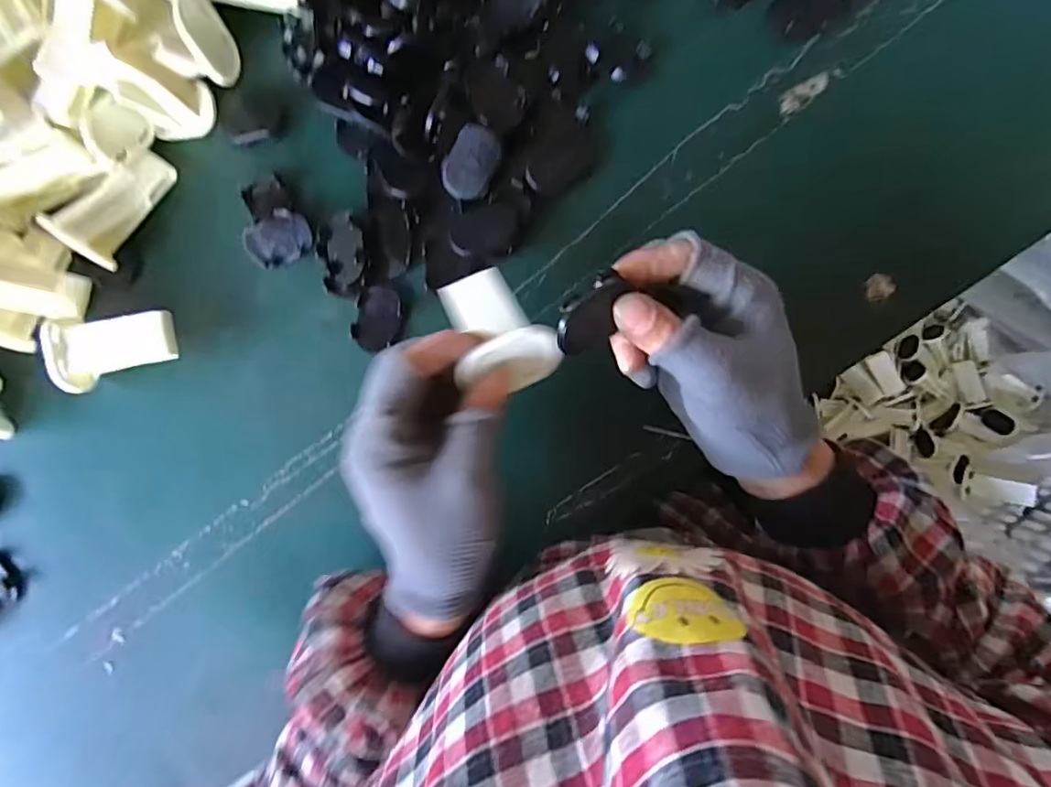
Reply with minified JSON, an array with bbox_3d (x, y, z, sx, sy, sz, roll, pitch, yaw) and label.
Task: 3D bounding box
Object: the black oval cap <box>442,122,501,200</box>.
[{"bbox_3d":[-0.033,-0.141,0.333,0.030,0.004,0.043,26,114,-2],"label":"black oval cap"}]

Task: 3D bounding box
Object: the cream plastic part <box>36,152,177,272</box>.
[{"bbox_3d":[-0.260,-0.122,0.344,0.038,0.025,0.078,32,72,4],"label":"cream plastic part"}]

